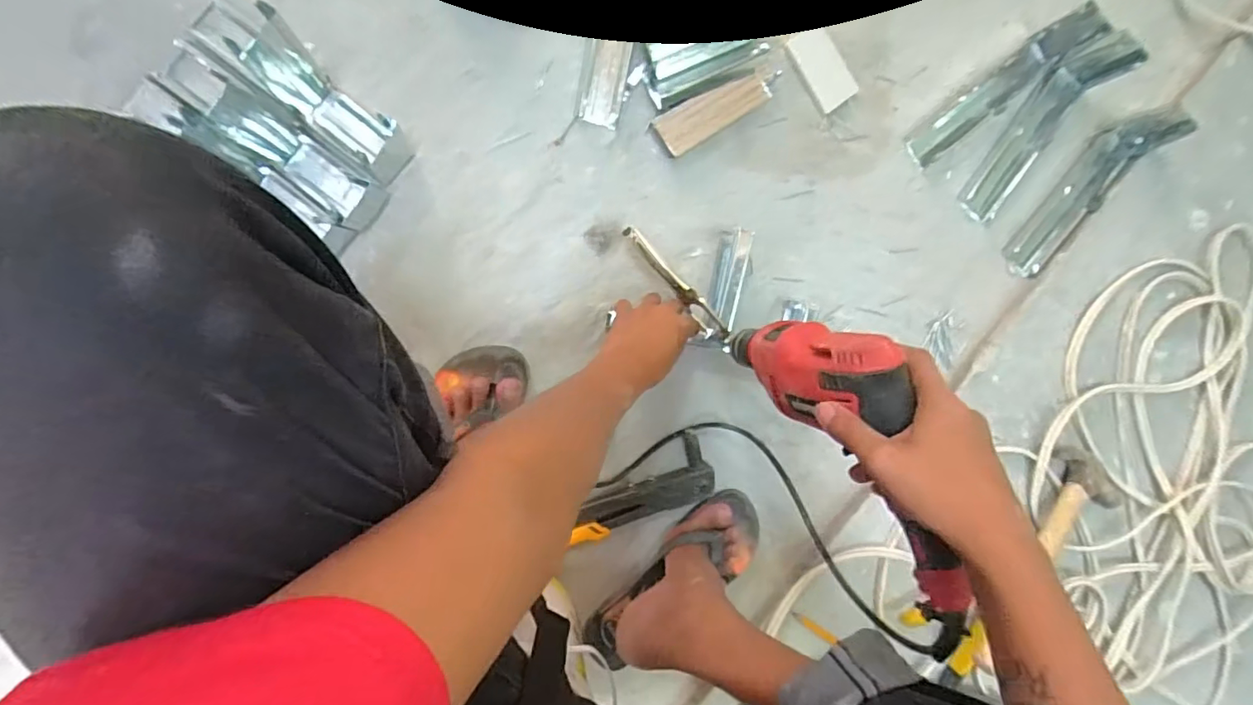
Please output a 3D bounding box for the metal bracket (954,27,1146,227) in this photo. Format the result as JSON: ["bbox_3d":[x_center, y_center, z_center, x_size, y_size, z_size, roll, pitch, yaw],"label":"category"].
[{"bbox_3d":[0.535,-0.288,0.722,0.061,0.070,0.259,37,99,-8],"label":"metal bracket"}]

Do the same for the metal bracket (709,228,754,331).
[{"bbox_3d":[0.124,-0.087,0.661,0.021,0.054,0.114,9,93,-12],"label":"metal bracket"}]

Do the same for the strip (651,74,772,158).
[{"bbox_3d":[0.102,-0.282,0.654,0.142,0.016,0.046,-29,100,-8],"label":"strip"}]

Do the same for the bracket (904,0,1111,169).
[{"bbox_3d":[0.472,-0.330,0.689,0.245,0.069,0.052,-39,100,-6],"label":"bracket"}]

